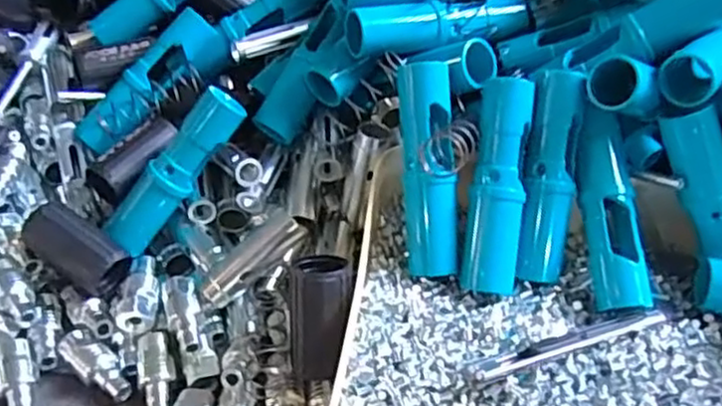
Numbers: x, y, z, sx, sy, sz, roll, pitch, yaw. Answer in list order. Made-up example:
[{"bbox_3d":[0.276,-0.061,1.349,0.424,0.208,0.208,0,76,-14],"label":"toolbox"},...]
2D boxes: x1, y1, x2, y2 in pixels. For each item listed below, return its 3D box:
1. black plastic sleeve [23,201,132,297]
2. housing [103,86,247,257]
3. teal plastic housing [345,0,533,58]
[{"bbox_3d":[-0.177,0.029,0.442,0.063,0.030,0.034,37,71,5],"label":"black plastic sleeve"},{"bbox_3d":[-0.120,-0.021,0.454,0.028,0.122,0.028,27,19,-46],"label":"housing"},{"bbox_3d":[0.051,-0.114,0.446,0.119,0.024,0.029,-12,43,-14],"label":"teal plastic housing"}]

